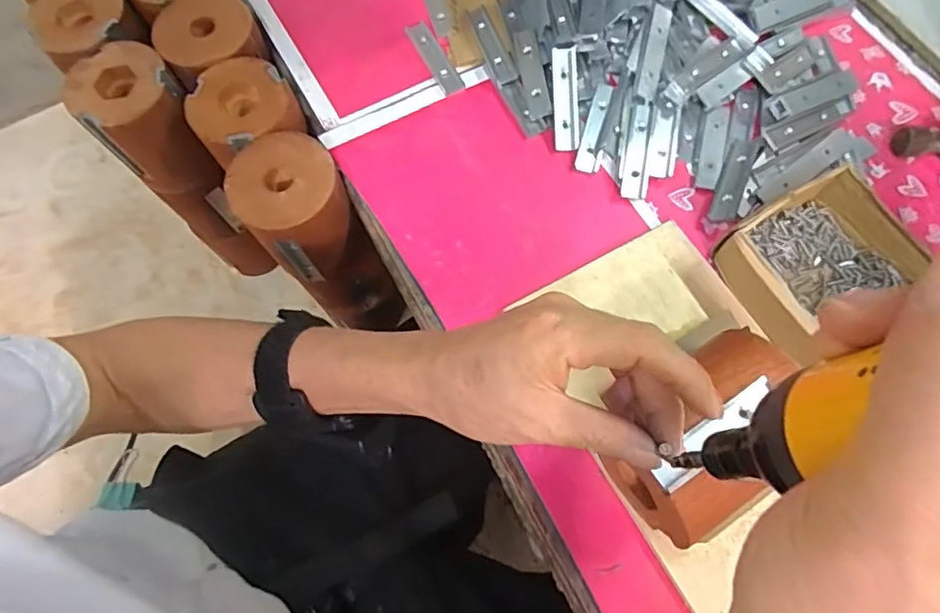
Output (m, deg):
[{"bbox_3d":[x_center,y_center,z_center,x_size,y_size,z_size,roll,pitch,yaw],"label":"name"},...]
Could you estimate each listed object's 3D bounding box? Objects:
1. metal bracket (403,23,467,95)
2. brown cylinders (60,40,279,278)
[{"bbox_3d":[-0.029,-0.207,0.473,0.019,0.005,0.073,-30,76,-4],"label":"metal bracket"},{"bbox_3d":[-0.264,-0.121,0.547,0.076,0.250,0.091,-40,74,-11],"label":"brown cylinders"}]

